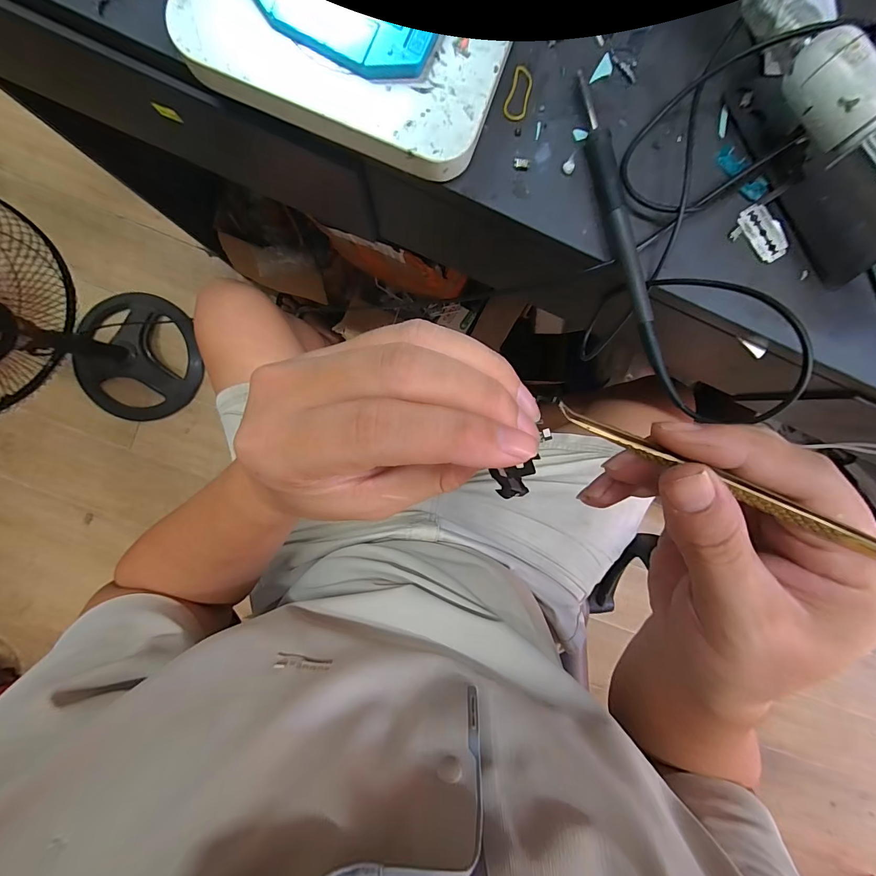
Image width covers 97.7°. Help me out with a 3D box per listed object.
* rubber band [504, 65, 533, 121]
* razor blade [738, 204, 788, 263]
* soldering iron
[{"bbox_3d":[0.056,-0.240,0.267,0.015,0.005,0.032,13,93,-3],"label":"rubber band"},{"bbox_3d":[0.240,-0.151,0.283,0.021,0.004,0.043,-35,90,12],"label":"razor blade"},{"bbox_3d":[0.122,-0.165,0.268,0.013,0.020,0.172,-15,95,-1],"label":"soldering iron"}]

